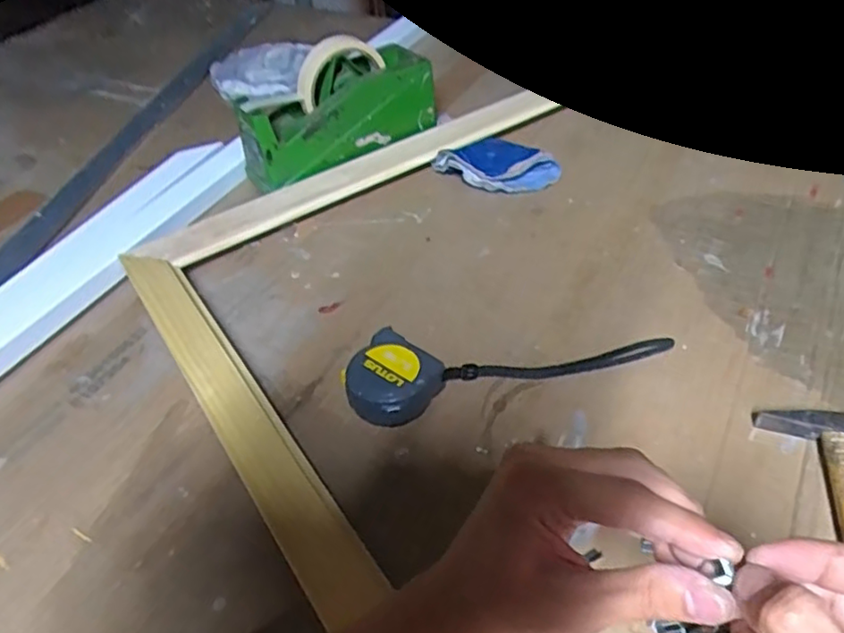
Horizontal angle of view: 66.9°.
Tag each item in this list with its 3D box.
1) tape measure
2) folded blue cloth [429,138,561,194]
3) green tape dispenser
[{"bbox_3d":[0.060,0.019,0.474,0.241,0.035,0.077,-15,45,-11],"label":"tape measure"},{"bbox_3d":[0.075,-0.153,0.646,0.122,0.031,0.044,-1,44,4],"label":"folded blue cloth"},{"bbox_3d":[-0.086,-0.206,0.654,0.197,0.116,0.066,-29,49,-23],"label":"green tape dispenser"}]

